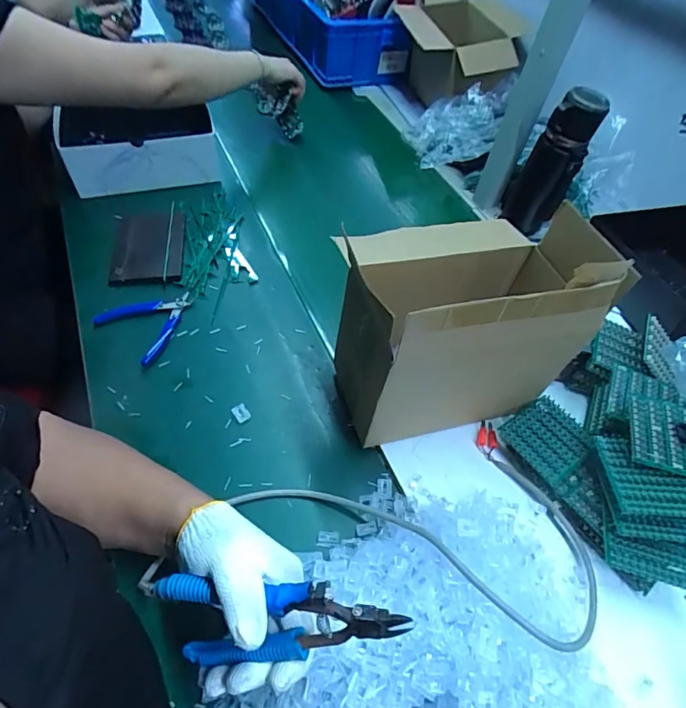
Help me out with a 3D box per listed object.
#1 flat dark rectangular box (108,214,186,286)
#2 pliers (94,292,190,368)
[{"bbox_3d":[-0.287,-0.157,0.668,0.095,0.019,0.144,-5,55,-7],"label":"flat dark rectangular box"},{"bbox_3d":[-0.259,-0.050,0.607,0.111,0.019,0.107,33,59,18],"label":"pliers"}]

